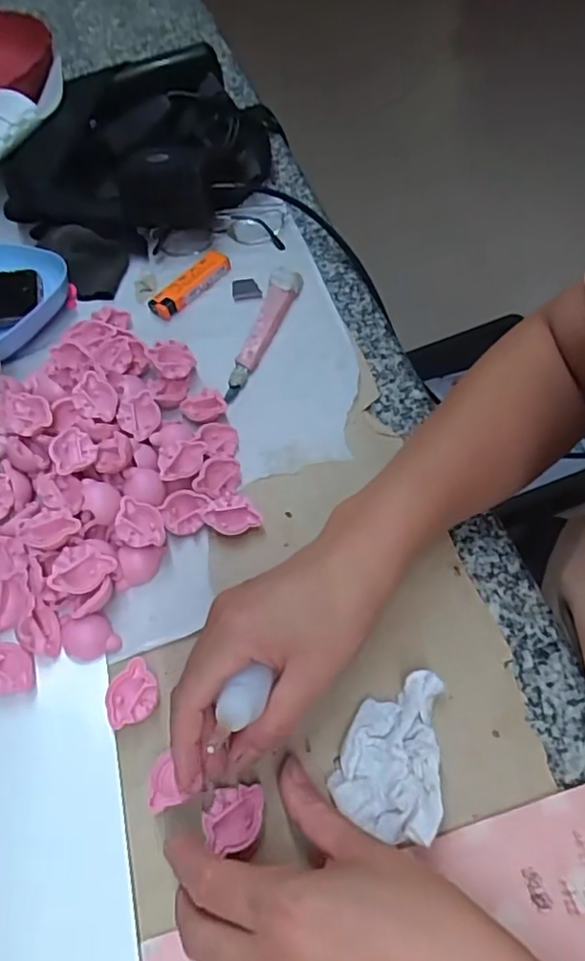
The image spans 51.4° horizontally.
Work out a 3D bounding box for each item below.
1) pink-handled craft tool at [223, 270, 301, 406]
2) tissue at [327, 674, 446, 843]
[{"bbox_3d":[-0.022,-0.122,0.486,0.026,0.010,0.139,12,60,14],"label":"pink-handled craft tool"},{"bbox_3d":[0.053,0.137,0.314,0.051,0.019,0.079,13,60,14],"label":"tissue"}]

